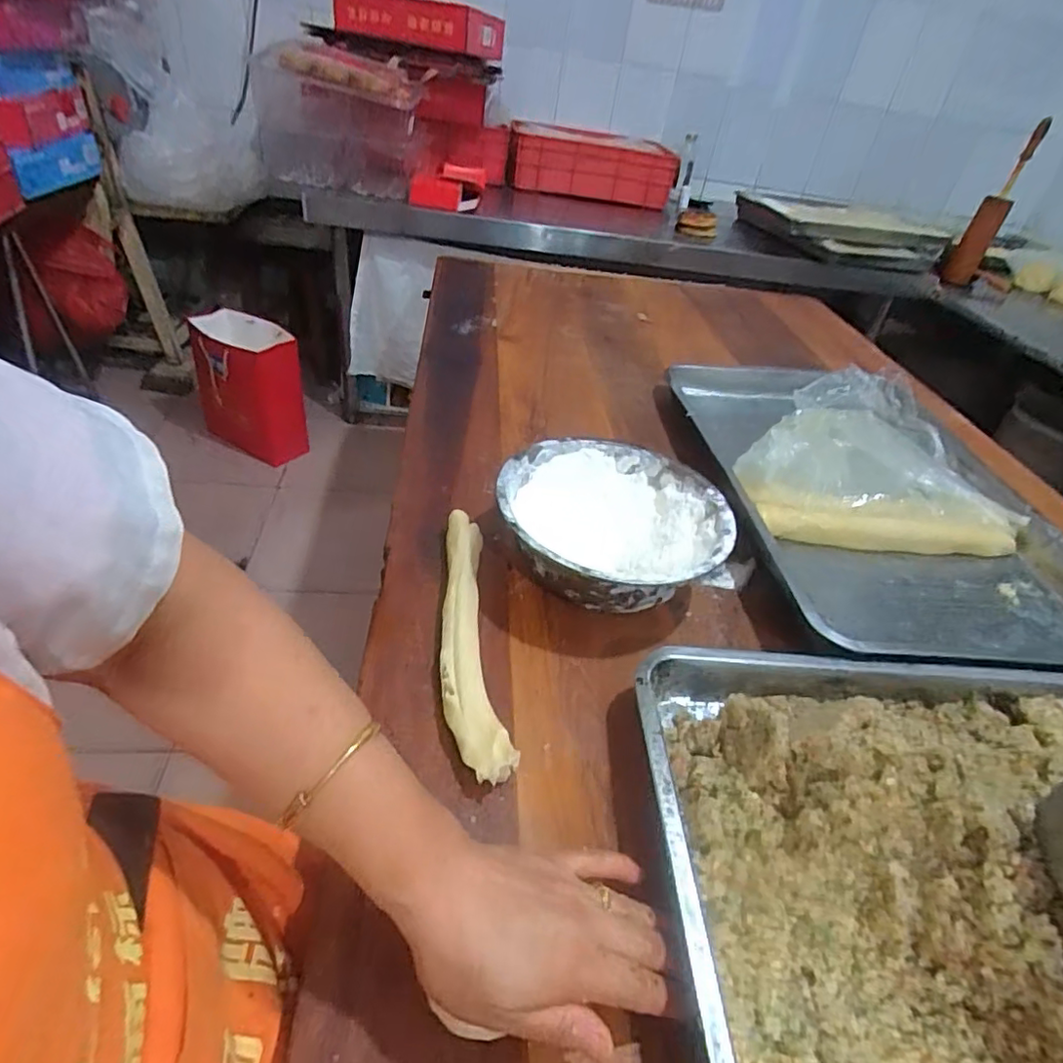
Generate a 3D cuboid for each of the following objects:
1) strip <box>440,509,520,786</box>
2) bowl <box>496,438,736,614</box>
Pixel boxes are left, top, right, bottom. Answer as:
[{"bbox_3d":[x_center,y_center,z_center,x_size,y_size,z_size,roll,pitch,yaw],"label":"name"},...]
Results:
[{"bbox_3d":[-0.056,0.085,0.514,0.046,0.036,0.271,0,40,-12],"label":"strip"},{"bbox_3d":[0.076,-0.001,0.601,0.217,0.088,0.216,6,39,-5],"label":"bowl"}]

